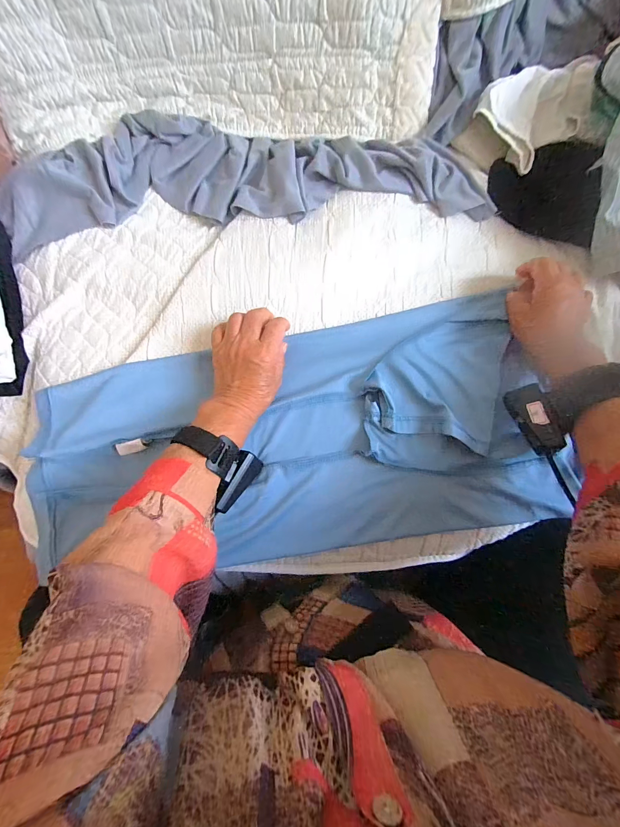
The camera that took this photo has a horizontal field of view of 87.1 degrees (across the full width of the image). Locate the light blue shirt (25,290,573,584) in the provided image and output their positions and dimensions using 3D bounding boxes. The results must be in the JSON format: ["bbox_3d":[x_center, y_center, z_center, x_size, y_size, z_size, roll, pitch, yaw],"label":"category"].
[{"bbox_3d":[-0.029,0.026,0.382,0.570,0.035,0.270,-6,81,0],"label":"light blue shirt"}]

